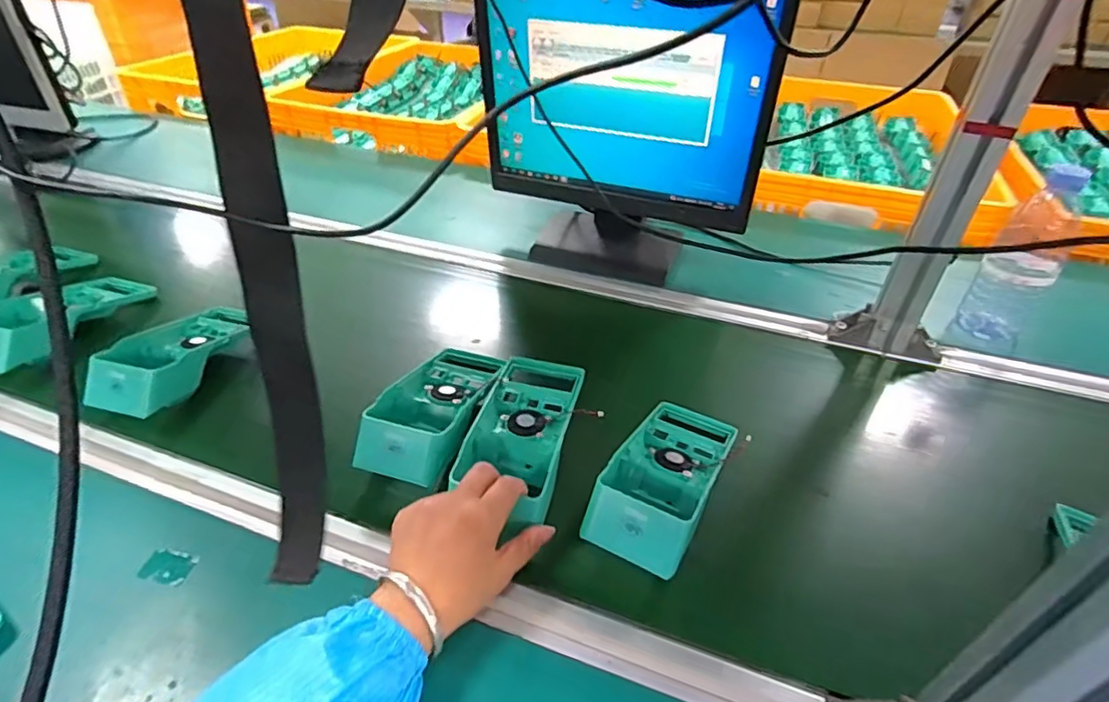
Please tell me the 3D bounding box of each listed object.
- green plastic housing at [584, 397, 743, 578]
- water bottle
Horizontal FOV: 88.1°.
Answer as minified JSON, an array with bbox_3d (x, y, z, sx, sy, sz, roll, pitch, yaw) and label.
[{"bbox_3d":[0.096,0.104,0.495,0.083,0.053,0.185,18,43,22],"label":"green plastic housing"},{"bbox_3d":[0.526,-0.099,0.643,0.069,0.171,0.065,29,48,32],"label":"water bottle"}]

